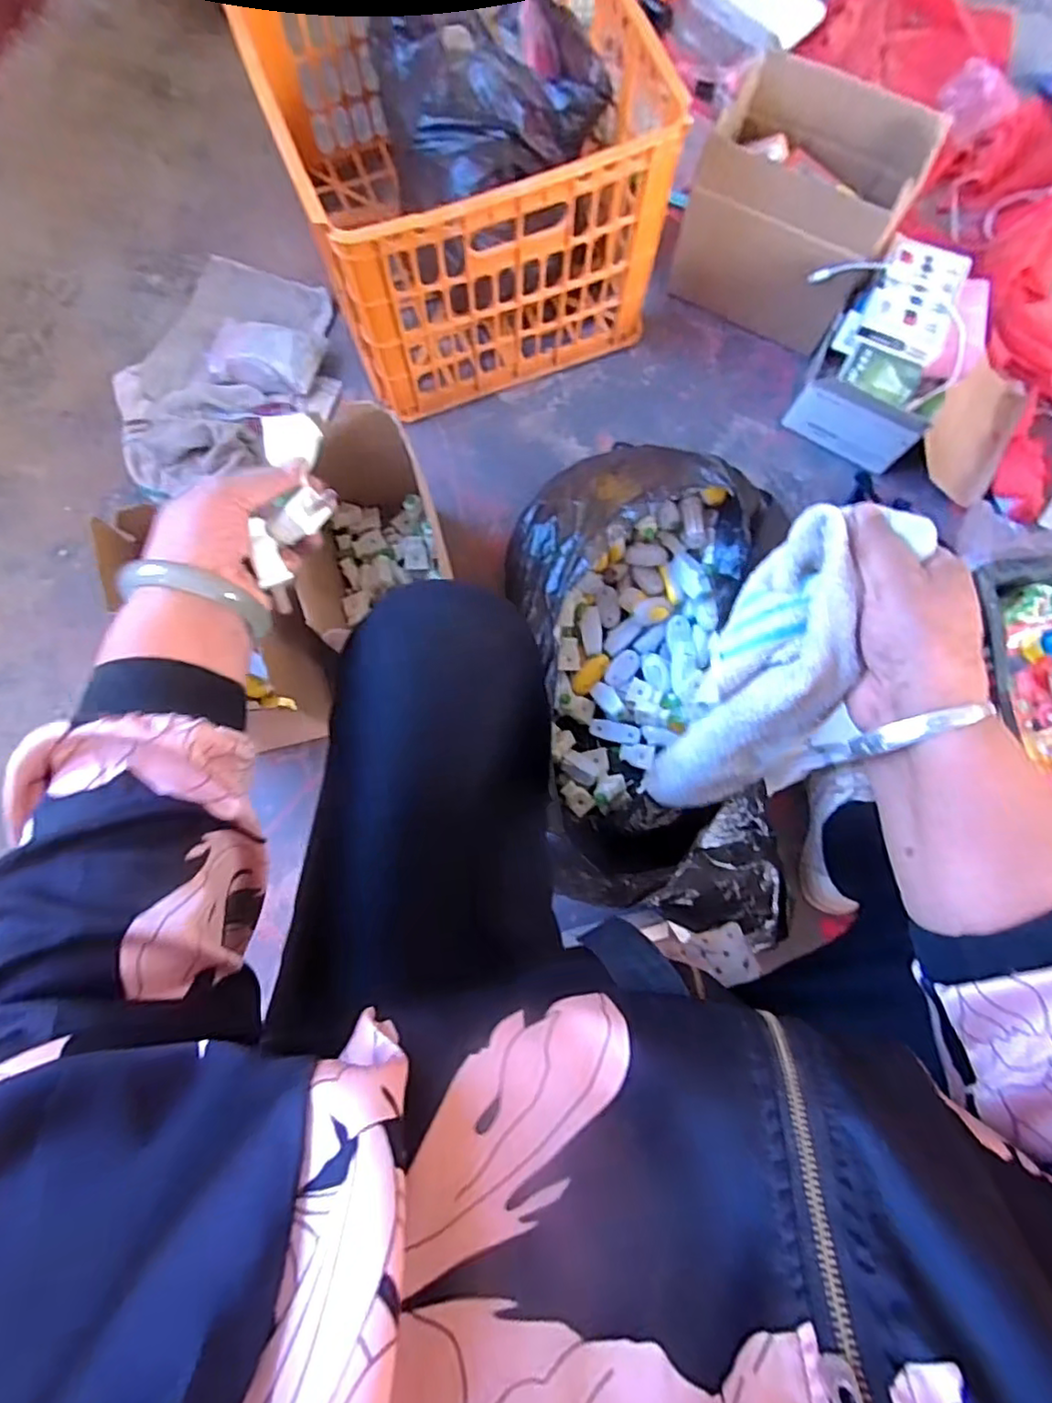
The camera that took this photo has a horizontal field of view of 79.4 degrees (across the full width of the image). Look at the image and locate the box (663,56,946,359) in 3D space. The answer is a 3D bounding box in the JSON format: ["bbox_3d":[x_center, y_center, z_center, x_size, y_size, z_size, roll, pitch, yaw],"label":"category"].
[{"bbox_3d":[0.342,-0.622,0.824,0.236,0.216,0.164,31,82,6],"label":"box"}]

